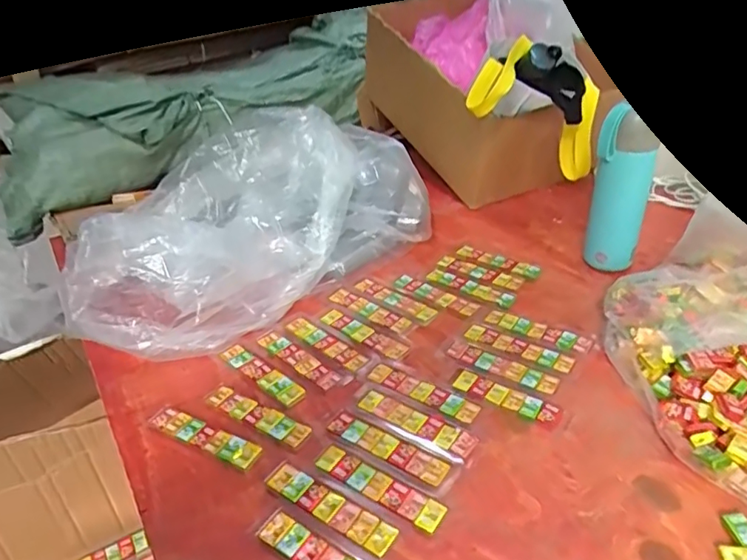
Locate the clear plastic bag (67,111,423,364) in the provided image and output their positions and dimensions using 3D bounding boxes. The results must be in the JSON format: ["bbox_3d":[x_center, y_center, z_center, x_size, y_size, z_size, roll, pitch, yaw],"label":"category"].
[{"bbox_3d":[-0.150,-0.085,0.709,0.453,0.180,0.205,-27,40,-32],"label":"clear plastic bag"}]

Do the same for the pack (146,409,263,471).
[{"bbox_3d":[-0.158,0.145,0.516,0.122,0.010,0.027,14,37,25],"label":"pack"}]

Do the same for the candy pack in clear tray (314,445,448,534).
[{"bbox_3d":[0.004,0.171,0.461,0.118,0.004,0.025,19,39,30],"label":"candy pack in clear tray"}]

